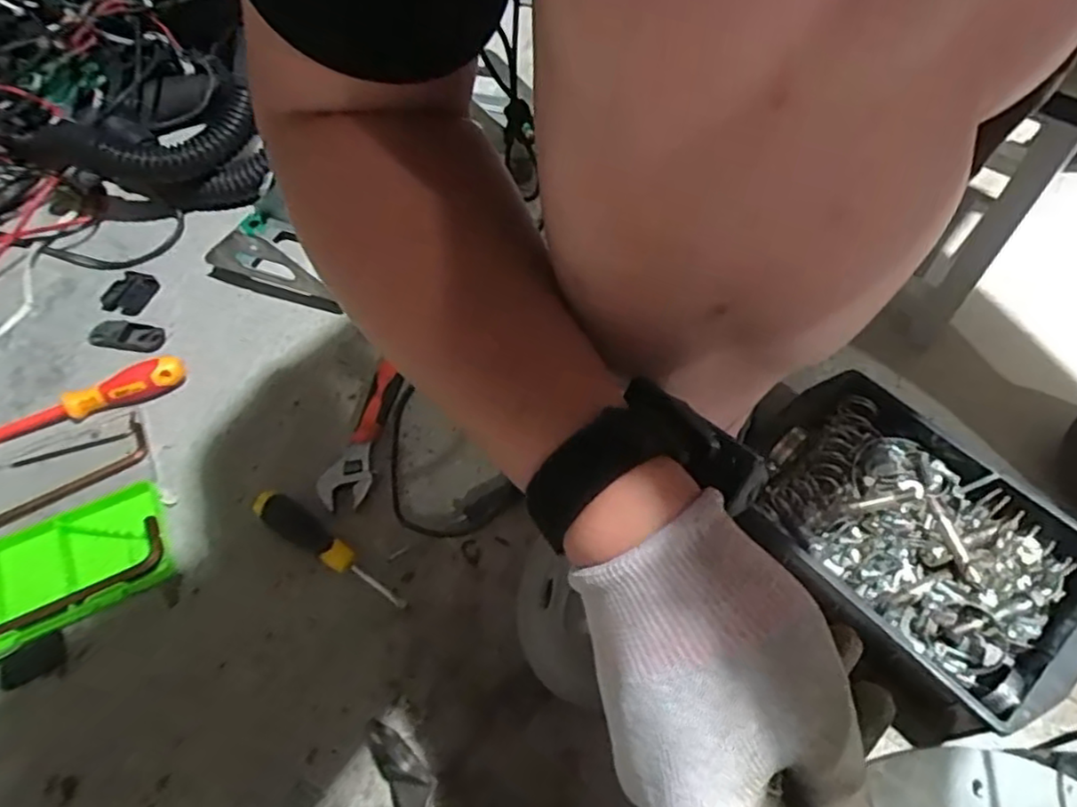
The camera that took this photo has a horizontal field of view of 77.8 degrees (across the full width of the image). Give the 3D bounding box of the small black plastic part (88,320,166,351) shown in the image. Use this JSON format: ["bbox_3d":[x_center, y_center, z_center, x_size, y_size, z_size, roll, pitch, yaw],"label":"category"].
[{"bbox_3d":[-0.435,-0.072,0.706,0.084,0.013,0.037,9,58,9],"label":"small black plastic part"}]

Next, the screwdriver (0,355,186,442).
[{"bbox_3d":[-0.466,0.007,0.644,0.237,0.040,0.030,-20,58,-9],"label":"screwdriver"}]

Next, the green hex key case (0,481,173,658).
[{"bbox_3d":[-0.409,0.144,0.557,0.187,0.021,0.097,-26,59,-13],"label":"green hex key case"}]

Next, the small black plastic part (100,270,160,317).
[{"bbox_3d":[-0.452,-0.122,0.739,0.043,0.016,0.053,12,58,11],"label":"small black plastic part"}]

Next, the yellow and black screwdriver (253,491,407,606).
[{"bbox_3d":[-0.176,0.120,0.566,0.155,0.025,0.027,25,60,19],"label":"yellow and black screwdriver"}]

